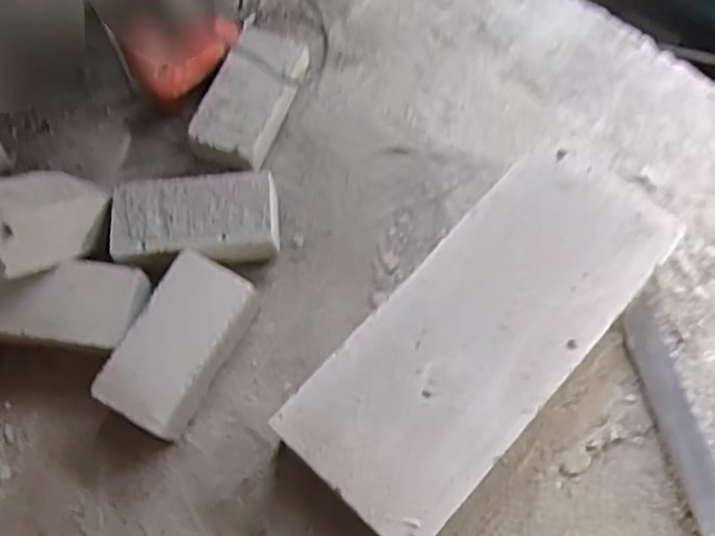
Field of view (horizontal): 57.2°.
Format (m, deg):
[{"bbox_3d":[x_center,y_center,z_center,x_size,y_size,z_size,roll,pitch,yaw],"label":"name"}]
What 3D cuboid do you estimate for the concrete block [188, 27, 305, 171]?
[{"bbox_3d":[-0.147,-0.235,0.906,0.107,0.060,0.210,20,72,9],"label":"concrete block"}]

